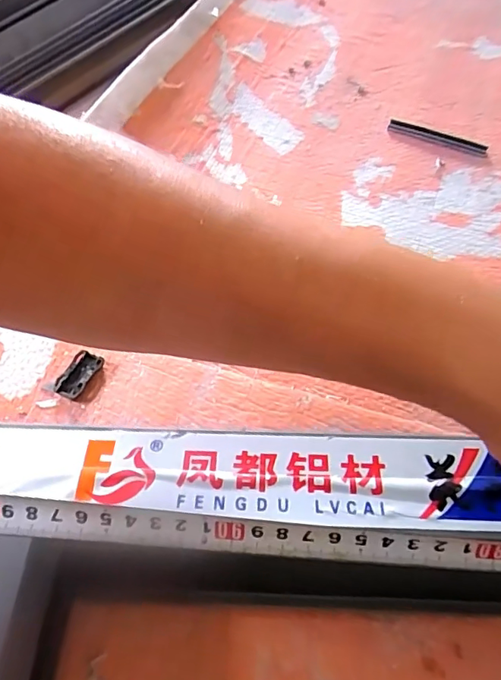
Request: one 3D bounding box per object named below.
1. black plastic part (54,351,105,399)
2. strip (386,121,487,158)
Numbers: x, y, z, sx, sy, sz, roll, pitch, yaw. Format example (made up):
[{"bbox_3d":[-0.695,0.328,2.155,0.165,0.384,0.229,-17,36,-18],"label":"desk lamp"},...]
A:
[{"bbox_3d":[-0.111,0.023,0.316,0.018,0.007,0.032,22,60,13],"label":"black plastic part"},{"bbox_3d":[0.168,-0.182,0.442,0.088,0.009,0.014,28,61,16],"label":"strip"}]

